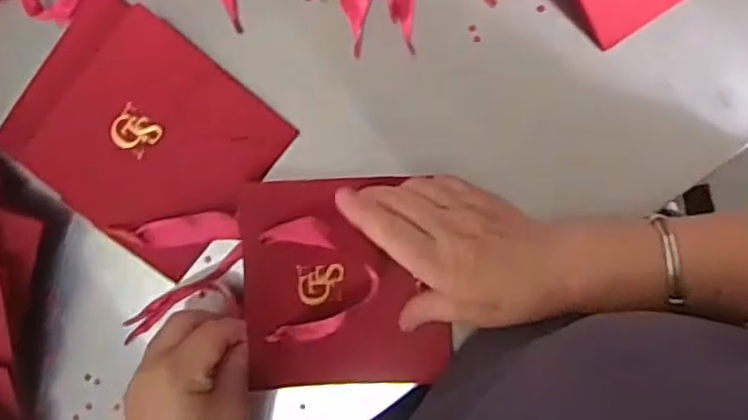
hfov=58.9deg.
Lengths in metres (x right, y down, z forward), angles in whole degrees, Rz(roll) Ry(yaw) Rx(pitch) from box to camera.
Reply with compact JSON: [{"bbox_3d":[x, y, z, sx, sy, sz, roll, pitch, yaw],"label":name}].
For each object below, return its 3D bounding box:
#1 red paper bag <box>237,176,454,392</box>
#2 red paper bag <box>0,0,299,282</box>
[{"bbox_3d":[-0.020,0.049,0.439,0.127,0.023,0.139,-6,93,-5],"label":"red paper bag"},{"bbox_3d":[-0.160,-0.053,0.462,0.172,0.020,0.136,40,95,5],"label":"red paper bag"}]

